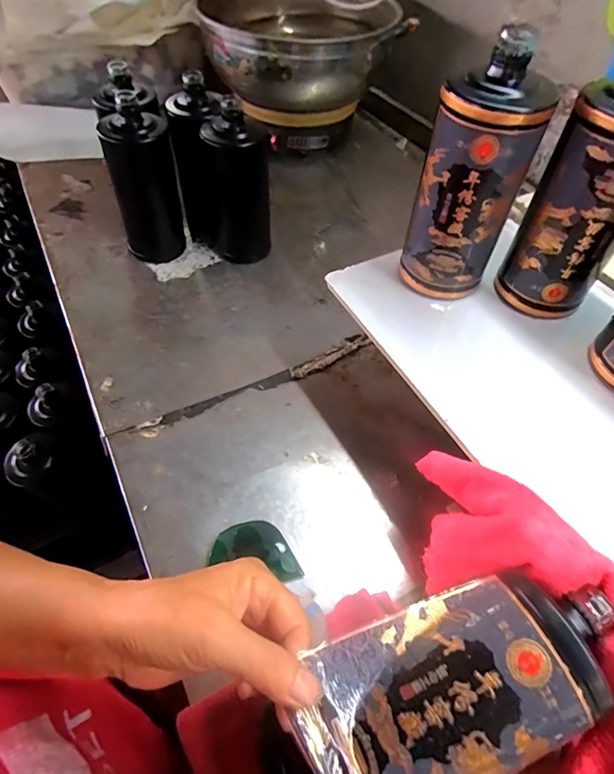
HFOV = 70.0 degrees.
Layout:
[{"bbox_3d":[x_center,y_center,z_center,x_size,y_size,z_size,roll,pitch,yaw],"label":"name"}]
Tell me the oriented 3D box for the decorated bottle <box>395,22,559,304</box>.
[{"bbox_3d":[0.130,-0.161,0.360,0.070,0.183,0.065,-24,58,-15],"label":"decorated bottle"}]

